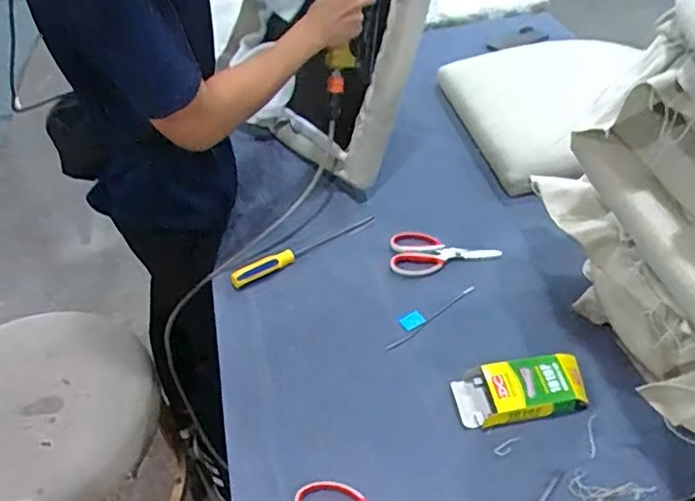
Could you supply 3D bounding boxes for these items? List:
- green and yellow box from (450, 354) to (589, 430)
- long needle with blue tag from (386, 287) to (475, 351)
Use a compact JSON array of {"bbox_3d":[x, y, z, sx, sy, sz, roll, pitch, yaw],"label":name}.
[{"bbox_3d":[0.240,0.193,0.837,0.178,0.036,0.084,-7,45,-3],"label":"green and yellow box"},{"bbox_3d":[0.130,0.099,0.965,0.183,0.007,0.035,-33,51,-25],"label":"long needle with blue tag"}]

